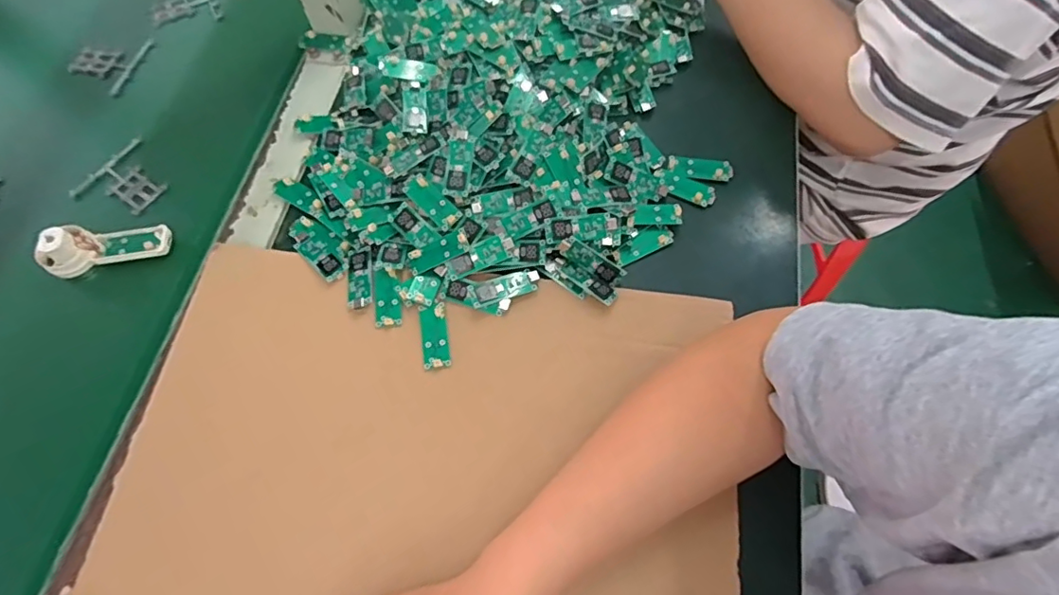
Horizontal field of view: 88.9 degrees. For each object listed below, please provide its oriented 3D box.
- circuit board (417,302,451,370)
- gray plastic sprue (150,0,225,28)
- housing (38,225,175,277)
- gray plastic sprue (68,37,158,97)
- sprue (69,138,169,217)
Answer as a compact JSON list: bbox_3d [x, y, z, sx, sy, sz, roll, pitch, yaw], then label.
[{"bbox_3d":[-0.067,0.026,0.381,0.019,0.004,0.047,-10,66,-4],"label":"circuit board"},{"bbox_3d":[-0.352,-0.300,0.550,0.063,0.004,0.071,-25,68,-10],"label":"gray plastic sprue"},{"bbox_3d":[-0.331,-0.044,0.422,0.090,0.033,0.031,-13,66,-5],"label":"housing"},{"bbox_3d":[-0.406,-0.227,0.520,0.064,0.006,0.067,16,67,7],"label":"gray plastic sprue"},{"bbox_3d":[-0.346,-0.100,0.462,0.069,0.004,0.069,34,70,14],"label":"sprue"}]

